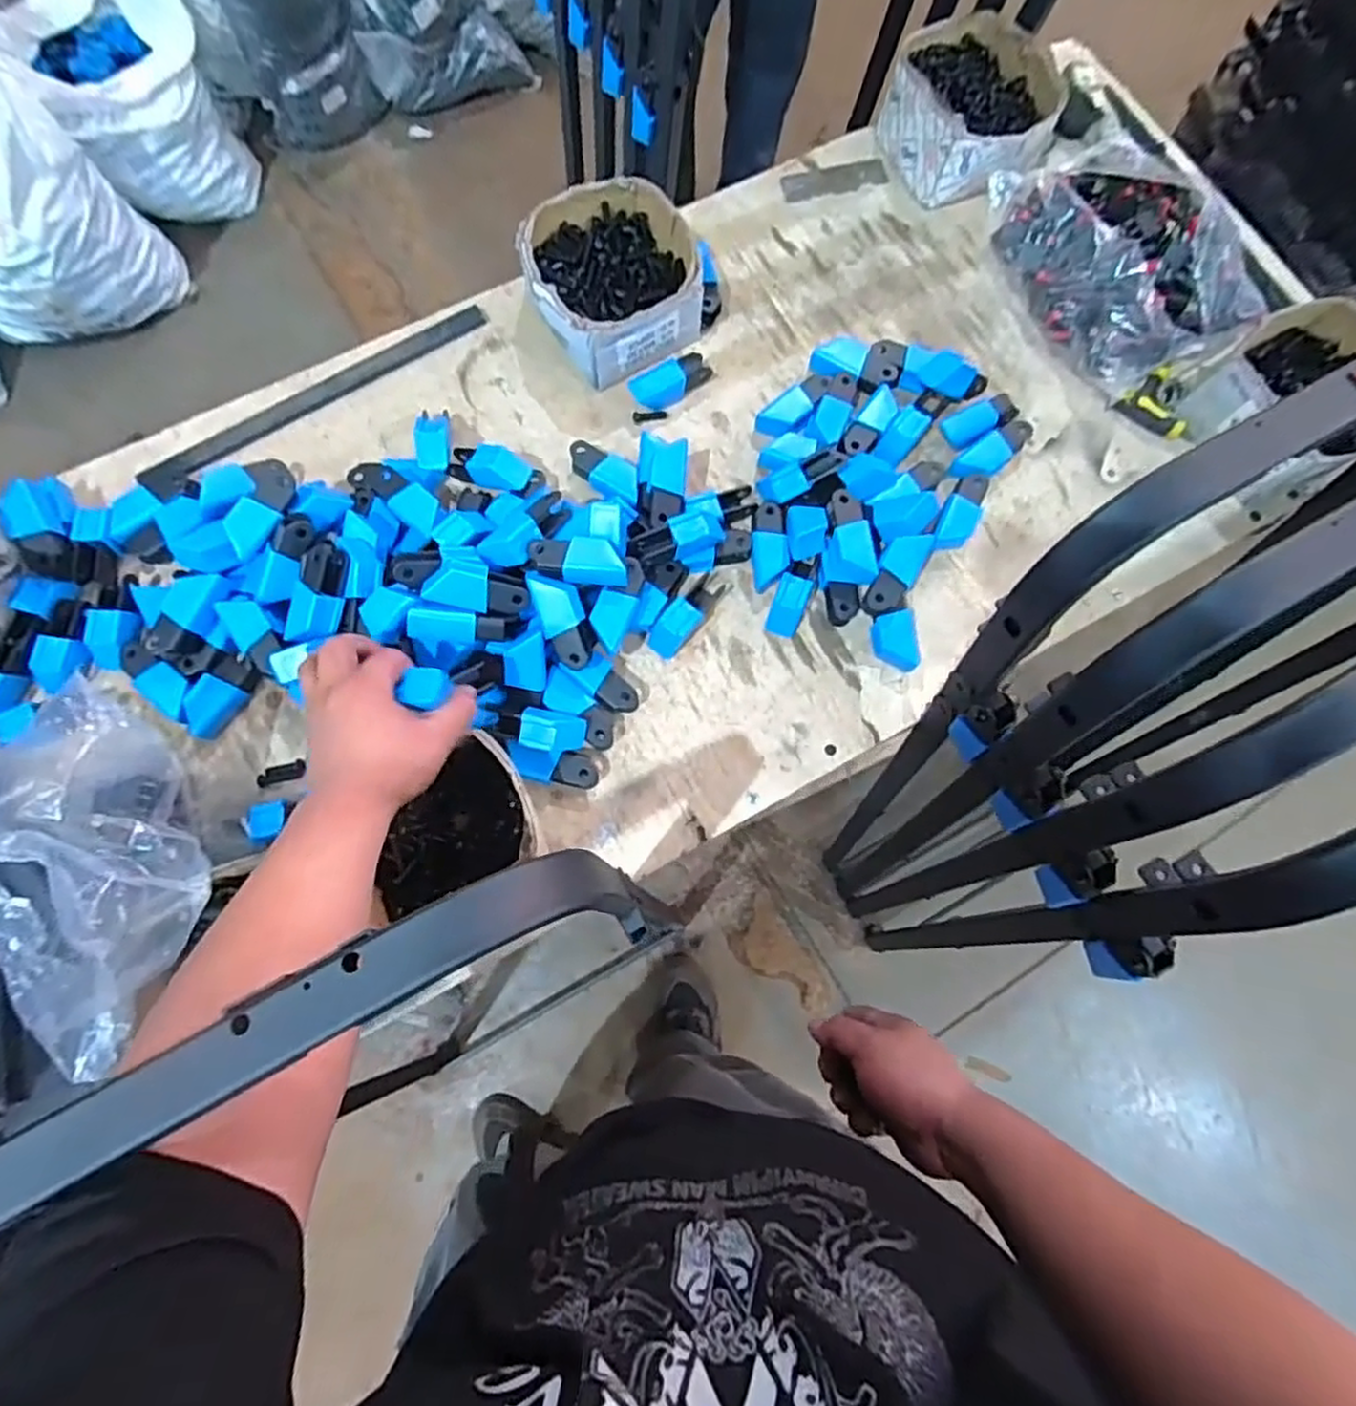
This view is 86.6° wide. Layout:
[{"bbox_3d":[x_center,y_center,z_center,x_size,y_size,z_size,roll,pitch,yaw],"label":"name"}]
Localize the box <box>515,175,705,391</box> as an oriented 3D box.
[{"bbox_3d":[-0.071,-0.436,0.742,0.173,0.077,0.184,-28,79,-7],"label":"box"}]

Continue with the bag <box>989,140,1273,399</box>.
[{"bbox_3d":[0.476,-0.486,0.761,0.229,0.067,0.281,-27,79,-7],"label":"bag"}]

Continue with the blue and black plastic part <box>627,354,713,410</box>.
[{"bbox_3d":[-0.006,-0.321,0.723,0.085,0.033,0.033,-30,79,-8],"label":"blue and black plastic part"}]

